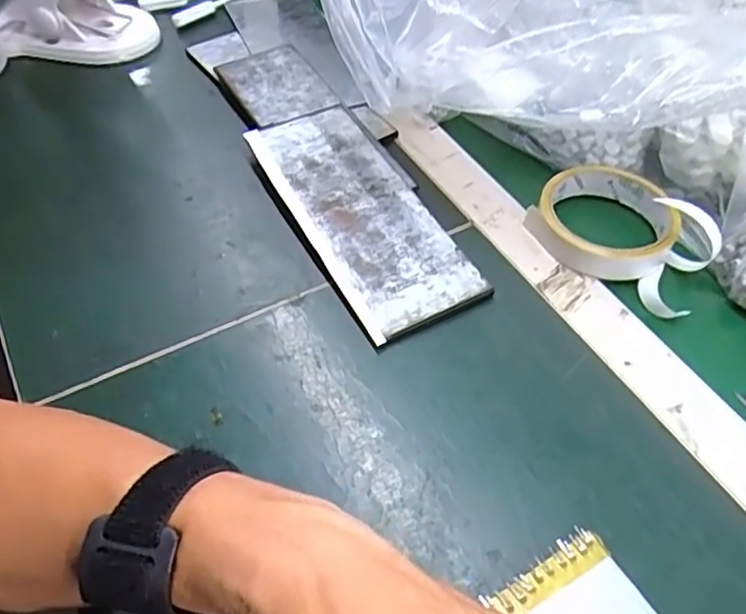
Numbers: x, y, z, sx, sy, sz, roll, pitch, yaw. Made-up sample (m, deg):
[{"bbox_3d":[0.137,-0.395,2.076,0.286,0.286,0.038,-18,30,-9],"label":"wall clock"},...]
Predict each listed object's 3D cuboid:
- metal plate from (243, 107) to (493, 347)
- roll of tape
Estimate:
[{"bbox_3d":[-0.009,-0.066,0.435,0.085,0.006,0.200,-24,61,-19],"label":"metal plate"},{"bbox_3d":[0.159,-0.060,0.429,0.087,0.024,0.093,1,51,-1],"label":"roll of tape"}]

